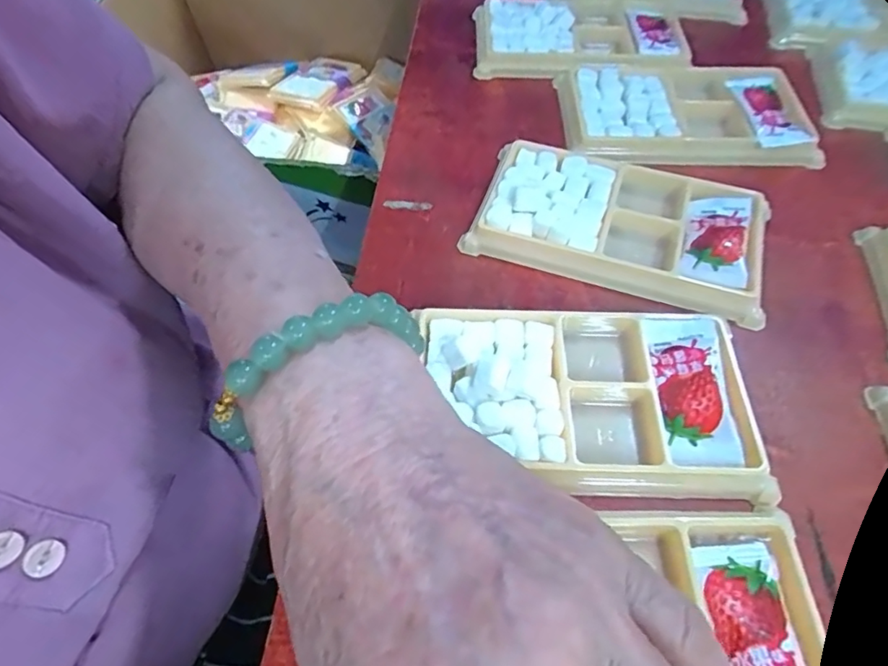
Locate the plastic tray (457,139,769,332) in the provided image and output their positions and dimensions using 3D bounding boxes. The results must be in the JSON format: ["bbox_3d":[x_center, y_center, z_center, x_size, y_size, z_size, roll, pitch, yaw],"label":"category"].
[{"bbox_3d":[0.085,-0.054,0.260,0.131,0.018,0.074,18,58,11],"label":"plastic tray"}]

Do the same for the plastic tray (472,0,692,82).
[{"bbox_3d":[0.089,-0.196,0.355,0.133,0.020,0.081,1,57,1],"label":"plastic tray"}]

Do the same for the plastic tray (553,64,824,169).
[{"bbox_3d":[0.138,-0.130,0.311,0.133,0.018,0.080,0,57,0],"label":"plastic tray"}]

